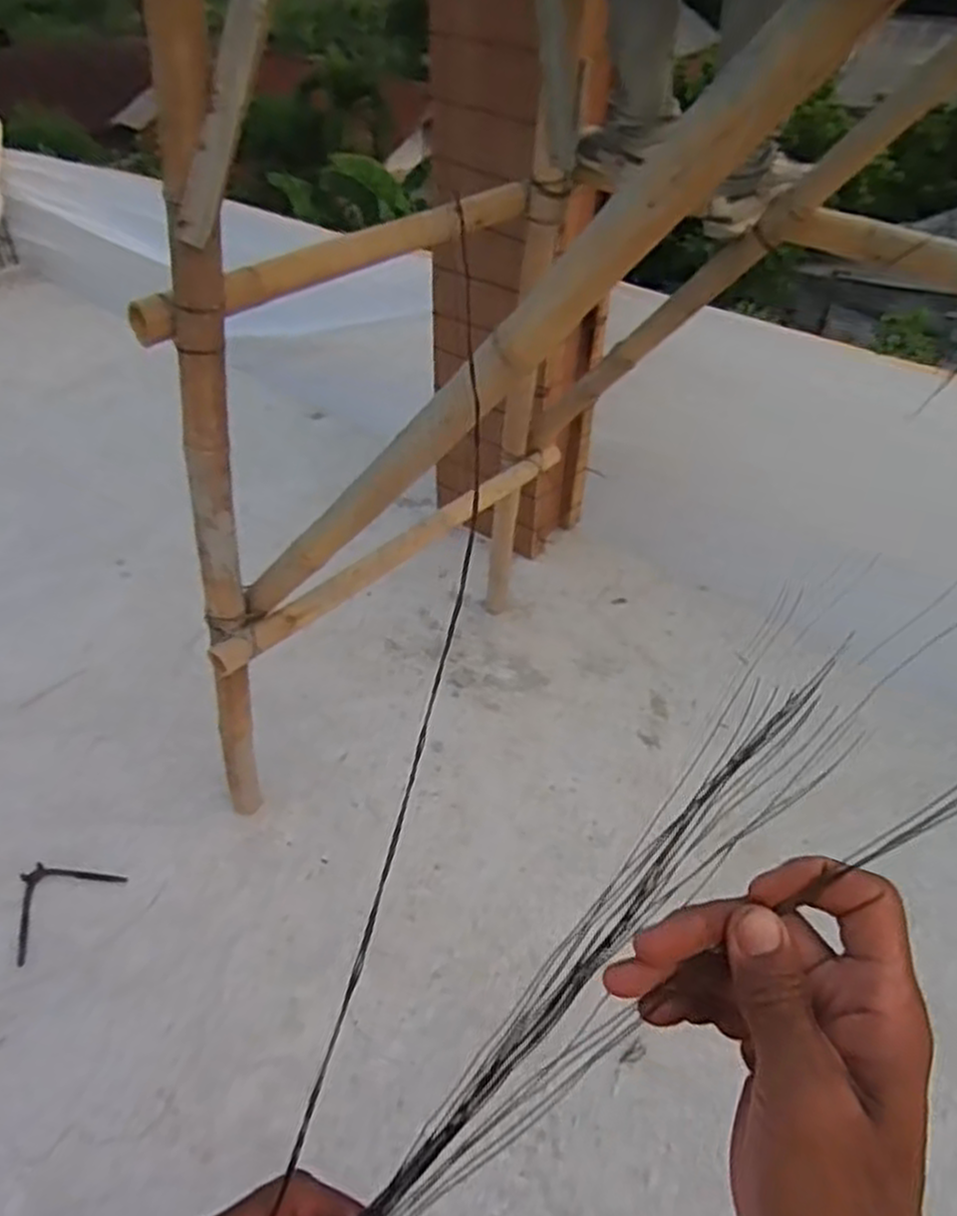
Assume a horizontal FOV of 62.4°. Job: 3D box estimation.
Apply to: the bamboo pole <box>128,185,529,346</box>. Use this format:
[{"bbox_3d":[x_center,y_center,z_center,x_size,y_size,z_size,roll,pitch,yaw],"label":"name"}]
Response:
[{"bbox_3d":[-0.197,-0.571,1.275,0.076,0.065,0.783,33,51,28],"label":"bamboo pole"}]

